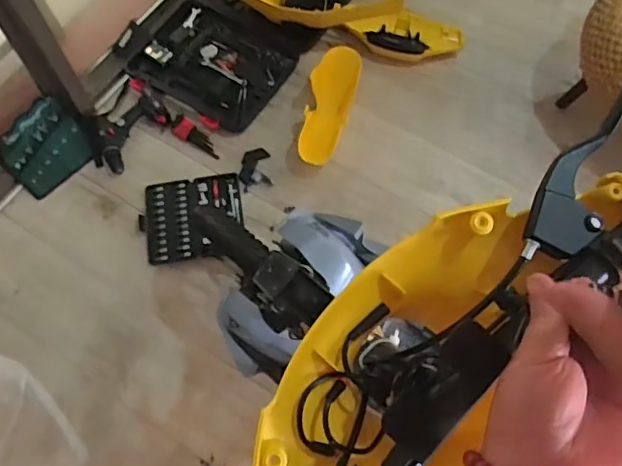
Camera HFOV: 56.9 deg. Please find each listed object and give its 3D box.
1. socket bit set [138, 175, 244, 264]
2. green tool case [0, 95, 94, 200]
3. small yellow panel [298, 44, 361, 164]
[{"bbox_3d":[-0.304,-0.041,1.470,0.251,0.028,0.224,-5,69,-4],"label":"socket bit set"},{"bbox_3d":[-0.692,-0.223,1.482,0.173,0.084,0.211,37,71,15],"label":"green tool case"},{"bbox_3d":[0.043,-0.339,1.538,0.121,0.071,0.321,17,82,4],"label":"small yellow panel"}]

